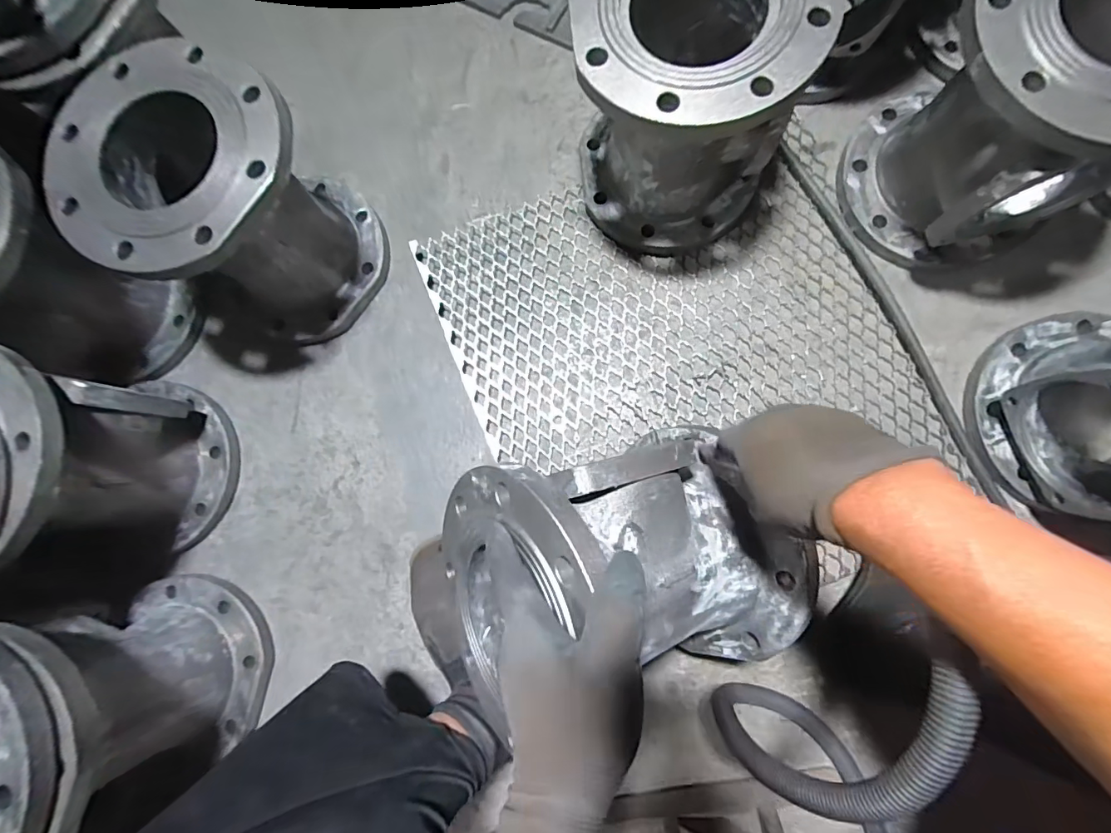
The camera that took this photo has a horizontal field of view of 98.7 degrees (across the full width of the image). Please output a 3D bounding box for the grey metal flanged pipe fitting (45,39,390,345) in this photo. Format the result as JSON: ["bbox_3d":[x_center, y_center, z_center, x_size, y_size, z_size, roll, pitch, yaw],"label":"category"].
[{"bbox_3d":[-0.372,-0.240,0.584,0.227,0.255,0.227,-1,83,5],"label":"grey metal flanged pipe fitting"}]

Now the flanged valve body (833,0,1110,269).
[{"bbox_3d":[0.484,-0.320,0.512,0.232,0.252,0.234,-22,82,2],"label":"flanged valve body"}]

